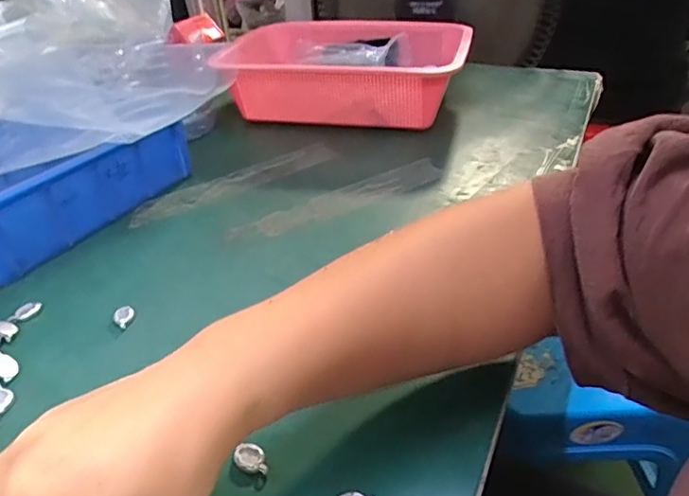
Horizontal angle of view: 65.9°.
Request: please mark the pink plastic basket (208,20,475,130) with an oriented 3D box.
[{"bbox_3d":[0.006,-0.223,0.687,0.290,0.089,0.227,5,34,11],"label":"pink plastic basket"}]

